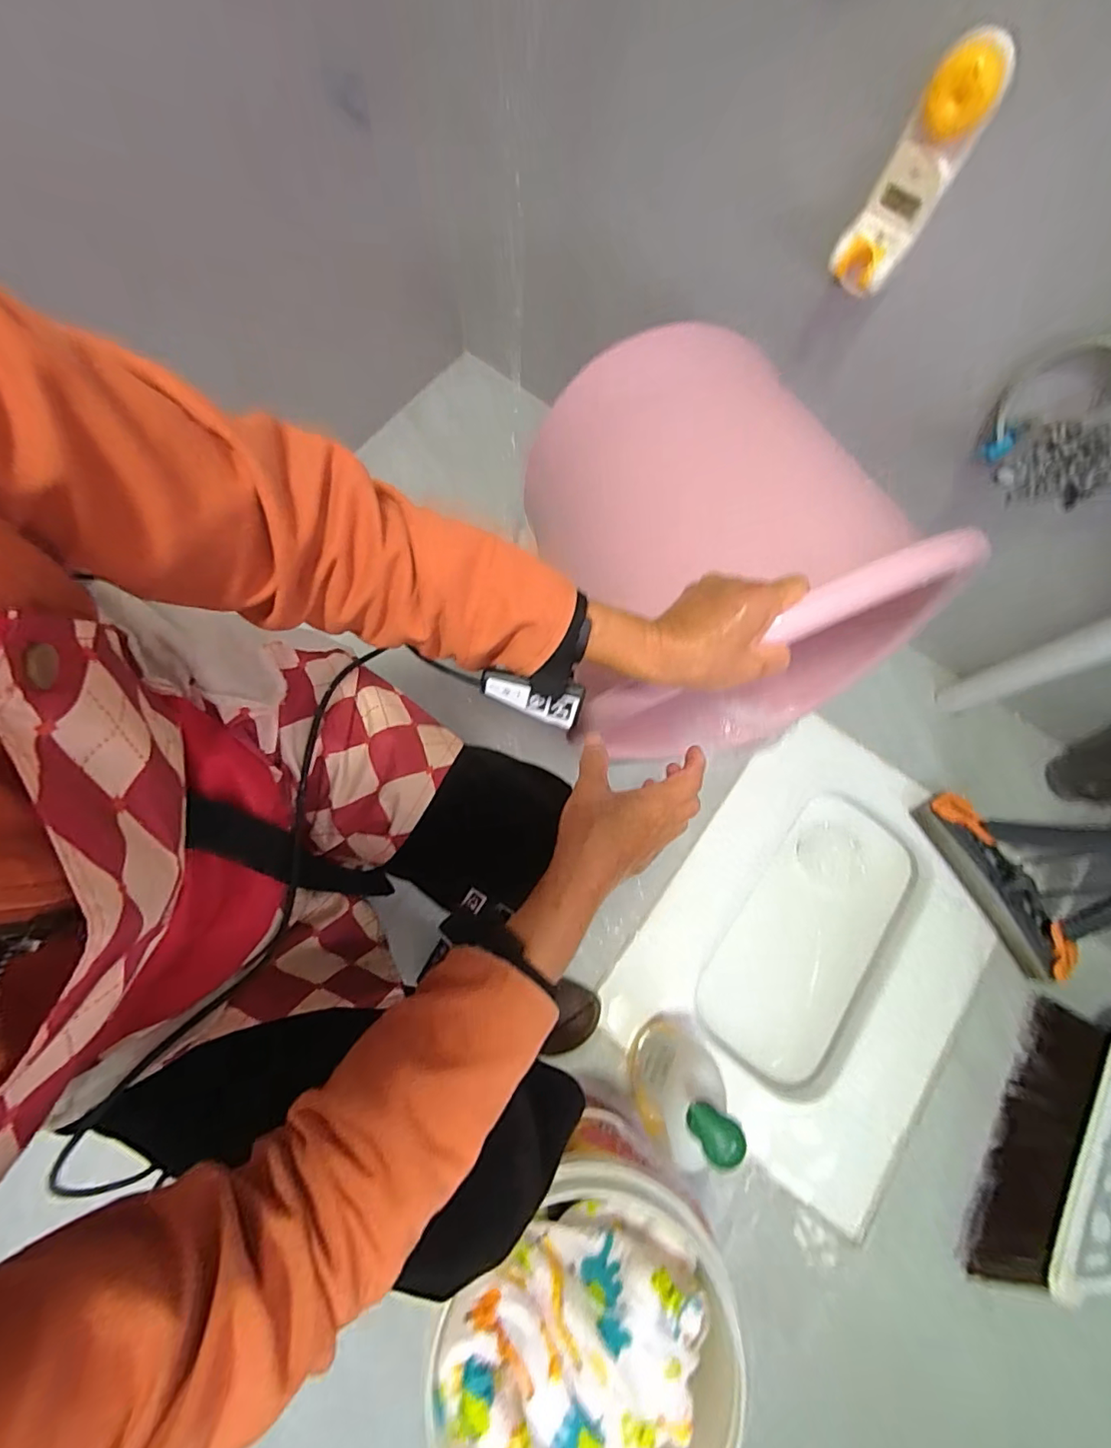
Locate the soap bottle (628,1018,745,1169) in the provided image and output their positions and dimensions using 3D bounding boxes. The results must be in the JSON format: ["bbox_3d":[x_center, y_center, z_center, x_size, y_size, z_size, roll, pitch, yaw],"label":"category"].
[{"bbox_3d":[0.137,0.420,0.625,0.091,0.258,0.095,0,79,0],"label":"soap bottle"}]

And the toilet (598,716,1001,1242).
[{"bbox_3d":[0.399,0.324,0.823,0.447,0.123,0.598,36,81,7],"label":"toilet"}]

